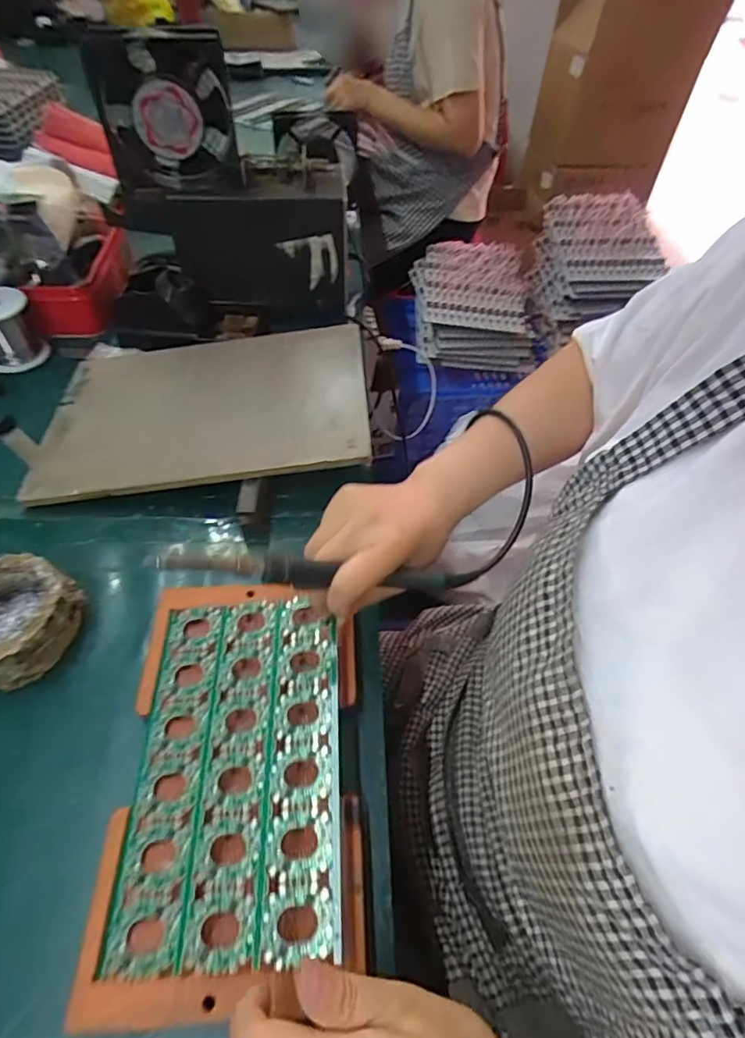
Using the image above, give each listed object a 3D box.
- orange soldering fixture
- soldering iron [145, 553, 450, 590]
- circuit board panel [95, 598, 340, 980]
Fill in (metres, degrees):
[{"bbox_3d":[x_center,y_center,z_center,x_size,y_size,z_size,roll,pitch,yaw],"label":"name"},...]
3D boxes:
[{"bbox_3d":[-0.078,0.141,0.321,0.137,0.019,0.227,-5,51,1],"label":"orange soldering fixture"},{"bbox_3d":[-0.042,0.032,0.313,0.164,0.012,0.012,8,47,-23],"label":"soldering iron"},{"bbox_3d":[-0.081,0.138,0.318,0.119,0.010,0.197,-5,51,1],"label":"circuit board panel"}]

